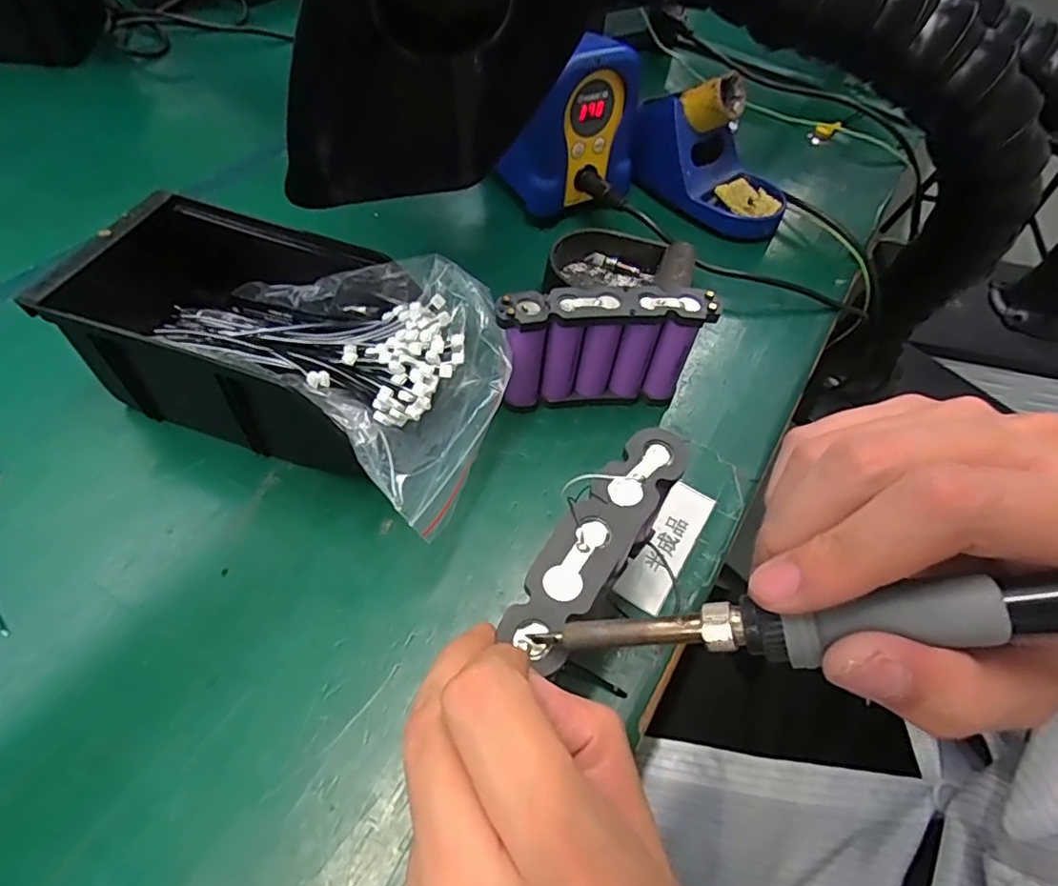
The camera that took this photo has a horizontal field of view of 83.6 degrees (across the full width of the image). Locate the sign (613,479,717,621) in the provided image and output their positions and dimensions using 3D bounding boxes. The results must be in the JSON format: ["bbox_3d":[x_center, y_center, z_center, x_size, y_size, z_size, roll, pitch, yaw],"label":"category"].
[{"bbox_3d":[0.074,0.053,0.315,0.025,0.004,0.080,29,56,16],"label":"sign"}]

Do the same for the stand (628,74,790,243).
[{"bbox_3d":[0.151,-0.236,0.482,0.142,0.090,0.088,27,57,13],"label":"stand"}]

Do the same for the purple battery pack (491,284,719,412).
[{"bbox_3d":[0.039,-0.051,0.342,0.112,0.079,0.024,-4,54,-8],"label":"purple battery pack"}]

